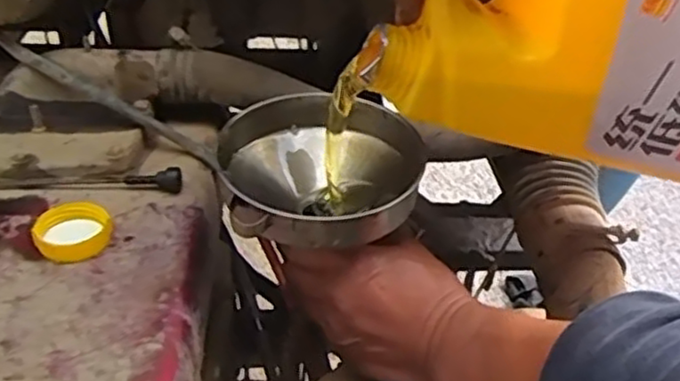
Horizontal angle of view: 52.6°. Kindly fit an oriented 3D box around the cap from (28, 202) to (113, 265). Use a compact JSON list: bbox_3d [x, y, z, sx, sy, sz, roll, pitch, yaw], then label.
[{"bbox_3d":[-0.179,0.027,0.462,0.048,0.012,0.046,0,40,0],"label":"cap"}]

